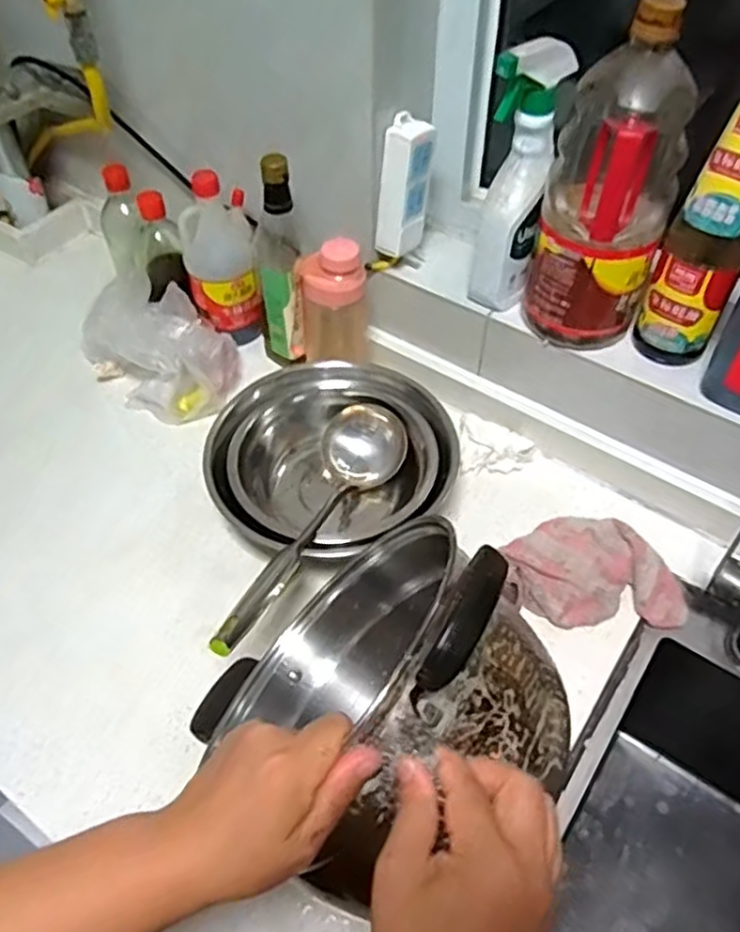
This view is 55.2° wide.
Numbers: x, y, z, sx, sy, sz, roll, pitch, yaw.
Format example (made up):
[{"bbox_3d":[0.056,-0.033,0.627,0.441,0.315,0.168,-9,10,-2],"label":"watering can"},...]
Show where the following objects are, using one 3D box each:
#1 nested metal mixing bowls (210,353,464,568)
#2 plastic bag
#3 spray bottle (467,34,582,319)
[{"bbox_3d":[-0.041,-0.003,0.723,0.232,0.095,0.214,-1,51,1],"label":"nested metal mixing bowls"},{"bbox_3d":[-0.250,-0.146,0.829,0.123,0.110,0.187,-37,59,-26],"label":"plastic bag"},{"bbox_3d":[0.147,-0.267,0.671,0.105,0.243,0.048,-23,46,-17],"label":"spray bottle"}]

